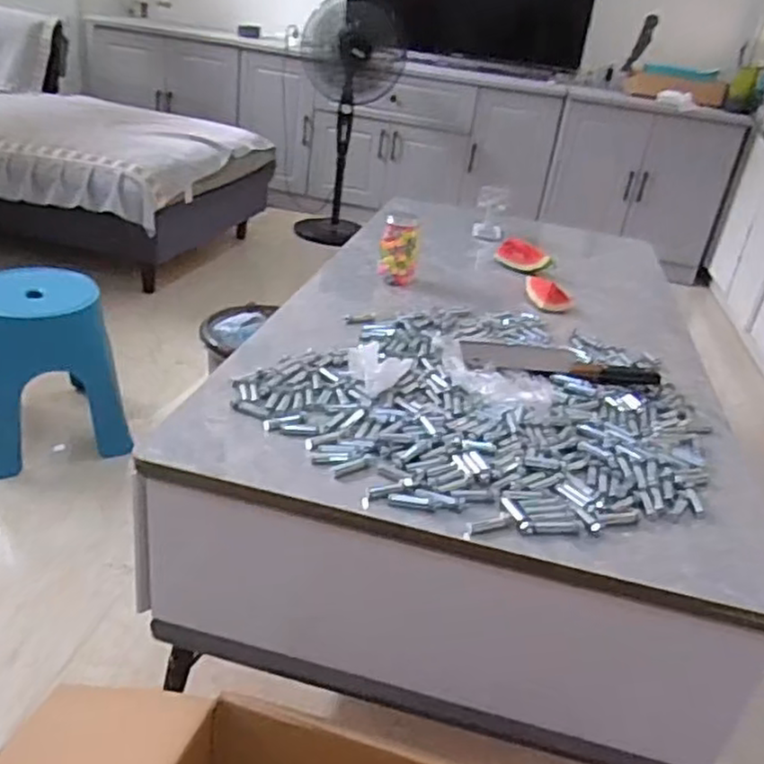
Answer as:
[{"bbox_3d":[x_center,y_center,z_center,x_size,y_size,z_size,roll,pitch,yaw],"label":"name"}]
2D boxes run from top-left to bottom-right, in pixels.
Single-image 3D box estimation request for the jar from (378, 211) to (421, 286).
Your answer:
[{"bbox_3d":[0.034,-0.255,1.347,0.074,0.127,0.058,8,28,0],"label":"jar"}]

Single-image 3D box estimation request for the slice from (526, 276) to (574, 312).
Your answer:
[{"bbox_3d":[0.312,-0.167,1.340,0.034,0.045,0.108,-13,34,-34],"label":"slice"}]

